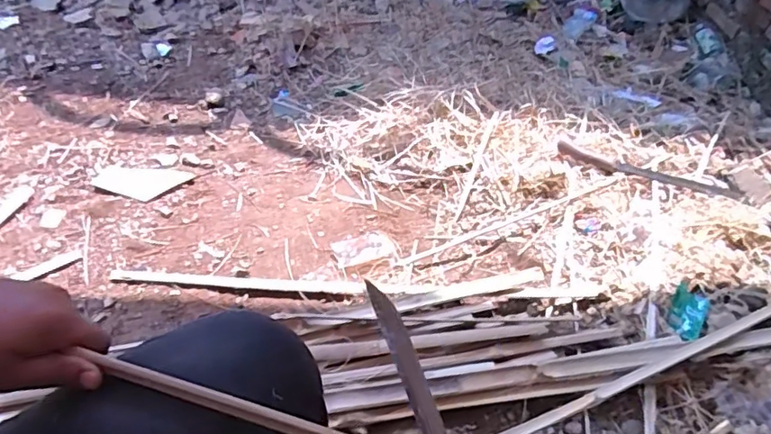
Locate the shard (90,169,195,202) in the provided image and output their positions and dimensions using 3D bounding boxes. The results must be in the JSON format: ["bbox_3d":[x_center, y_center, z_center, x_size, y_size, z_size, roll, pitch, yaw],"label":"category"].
[{"bbox_3d":[-0.512,-0.068,1.182,0.186,0.018,0.100,0,45,-5],"label":"shard"}]

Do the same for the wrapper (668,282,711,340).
[{"bbox_3d":[0.531,0.170,0.994,0.056,0.011,0.125,25,49,20],"label":"wrapper"}]

